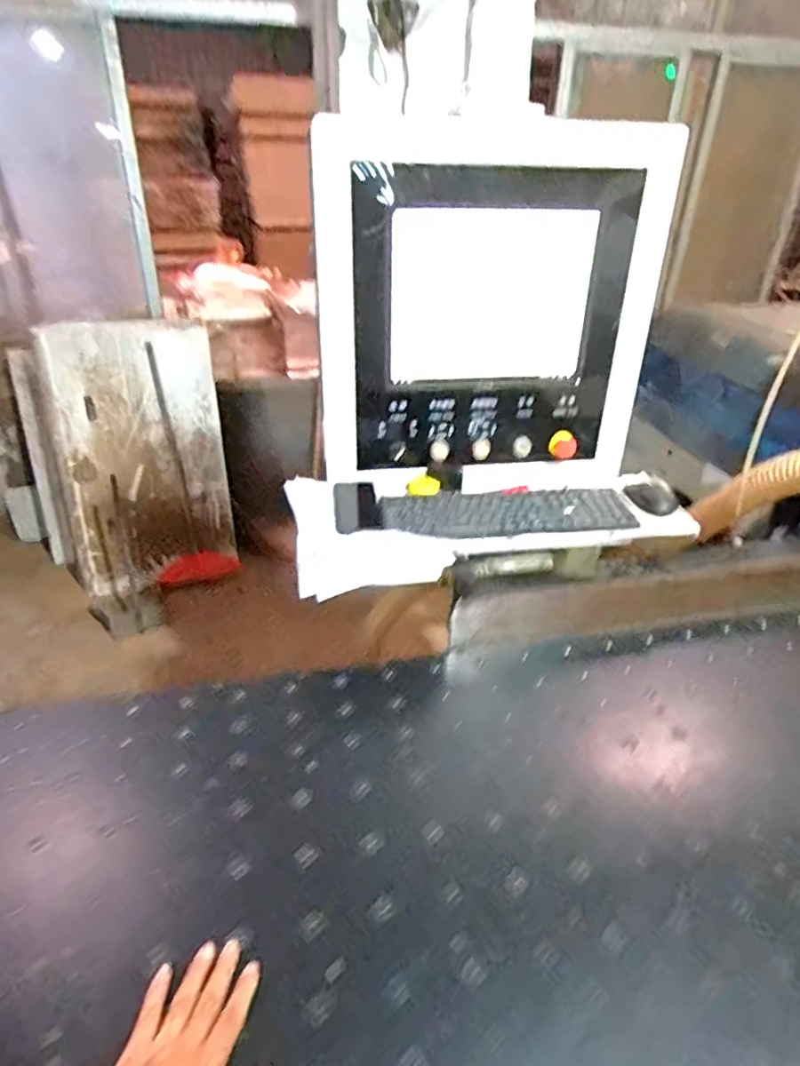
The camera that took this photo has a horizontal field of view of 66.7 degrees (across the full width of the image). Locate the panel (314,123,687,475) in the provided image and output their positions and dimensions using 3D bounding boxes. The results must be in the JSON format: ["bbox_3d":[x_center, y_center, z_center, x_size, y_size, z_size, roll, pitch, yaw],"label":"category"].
[{"bbox_3d":[0.158,-0.371,1.071,0.589,0.565,0.117,-4,30,-7],"label":"panel"}]

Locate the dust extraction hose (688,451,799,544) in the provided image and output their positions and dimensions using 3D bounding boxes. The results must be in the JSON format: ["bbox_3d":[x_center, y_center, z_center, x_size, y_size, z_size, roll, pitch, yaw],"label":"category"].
[{"bbox_3d":[0.760,-0.088,1.289,0.078,0.362,0.094,-26,82,-32],"label":"dust extraction hose"}]

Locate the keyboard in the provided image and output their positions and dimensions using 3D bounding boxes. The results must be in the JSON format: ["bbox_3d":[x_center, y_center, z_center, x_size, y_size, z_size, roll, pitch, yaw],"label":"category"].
[{"bbox_3d":[0.180,-0.033,1.040,0.416,0.028,0.124,-2,30,-4],"label":"keyboard"}]

